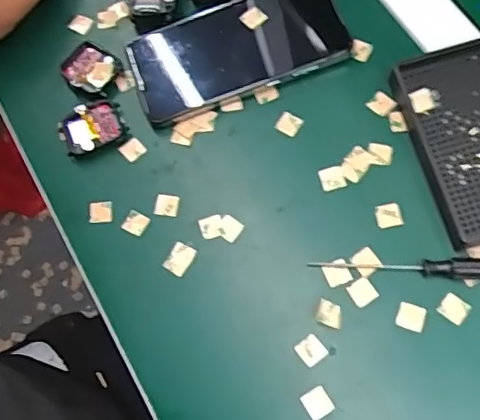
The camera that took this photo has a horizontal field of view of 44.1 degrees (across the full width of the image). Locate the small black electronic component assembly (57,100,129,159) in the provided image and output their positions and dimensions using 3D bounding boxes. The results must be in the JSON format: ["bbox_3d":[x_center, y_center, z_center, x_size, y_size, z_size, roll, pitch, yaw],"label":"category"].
[{"bbox_3d":[-0.112,-0.062,0.449,0.048,0.010,0.036,-25,70,-2],"label":"small black electronic component assembly"}]

